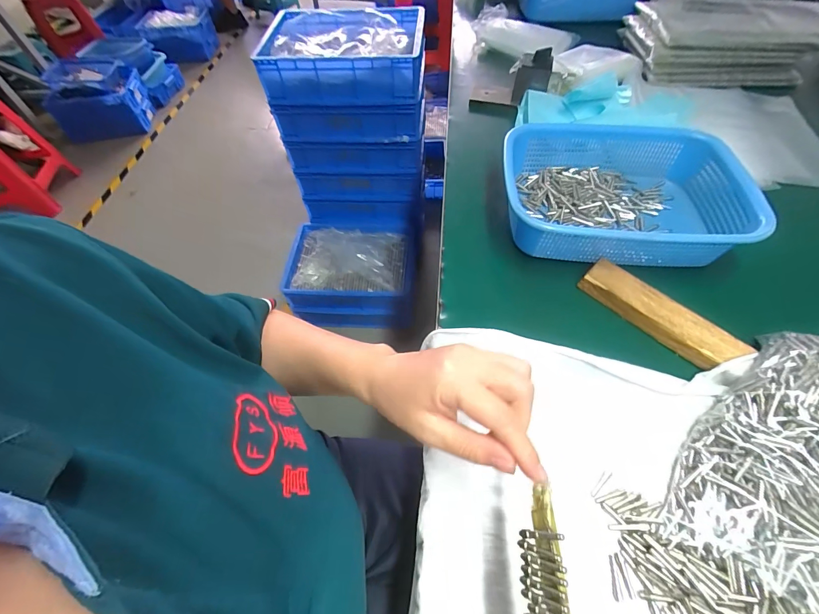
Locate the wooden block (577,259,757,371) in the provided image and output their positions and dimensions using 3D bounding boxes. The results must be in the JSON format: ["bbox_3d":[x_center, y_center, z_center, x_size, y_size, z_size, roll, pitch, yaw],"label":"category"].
[{"bbox_3d":[0.268,0.007,0.398,0.161,0.025,0.041,38,66,25],"label":"wooden block"}]

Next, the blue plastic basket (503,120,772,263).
[{"bbox_3d":[0.264,-0.143,0.464,0.279,0.063,0.200,2,56,5],"label":"blue plastic basket"}]

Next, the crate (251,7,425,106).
[{"bbox_3d":[-0.173,-0.677,0.982,0.421,0.117,0.287,3,56,6],"label":"crate"}]

